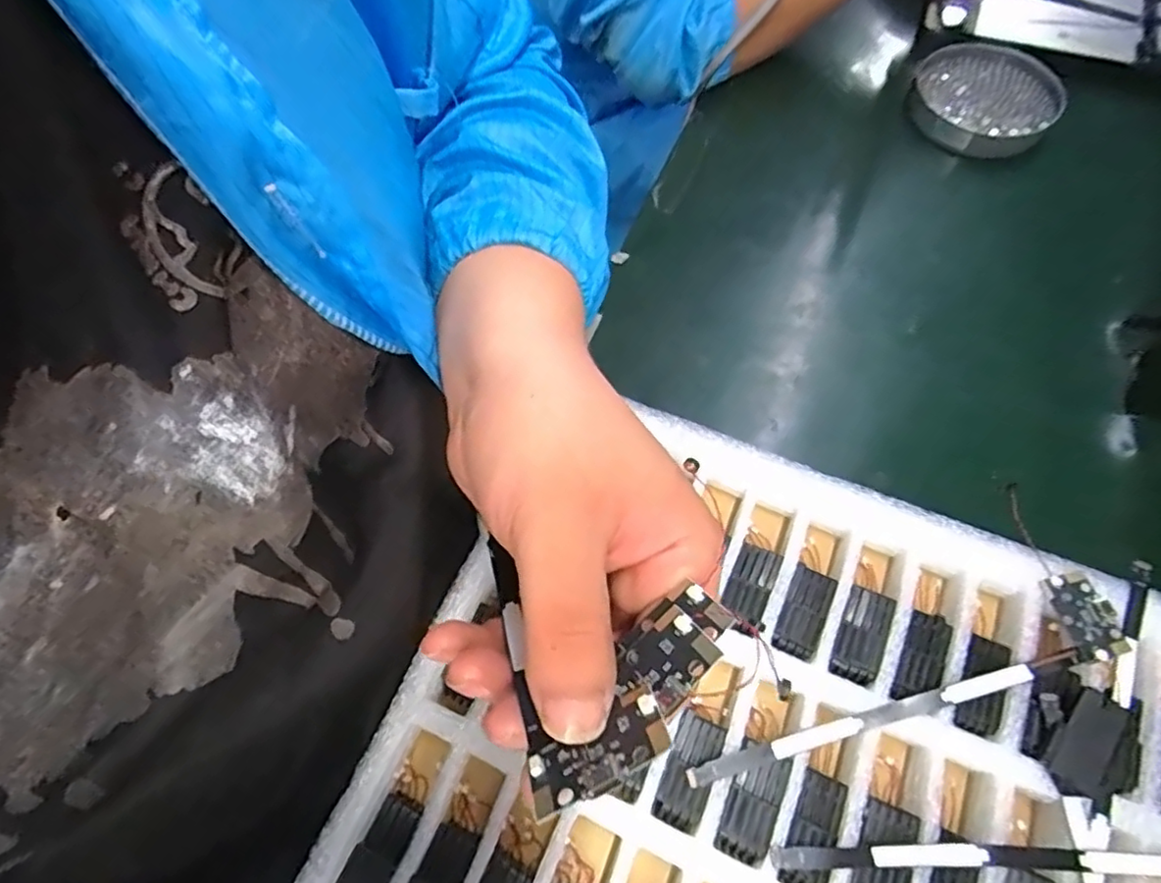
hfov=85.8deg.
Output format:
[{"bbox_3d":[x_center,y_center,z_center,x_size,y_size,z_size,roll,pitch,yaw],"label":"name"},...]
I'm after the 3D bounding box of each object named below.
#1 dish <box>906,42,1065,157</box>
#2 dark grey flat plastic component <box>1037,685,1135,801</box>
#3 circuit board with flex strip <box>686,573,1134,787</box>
[{"bbox_3d":[0.339,-0.292,0.525,0.112,0.025,0.120,-1,65,2],"label":"dish"},{"bbox_3d":[0.196,0.117,0.243,0.019,0.008,0.041,40,72,18],"label":"dark grey flat plastic component"},{"bbox_3d":[0.132,0.100,0.254,0.190,0.008,0.033,-18,65,-6],"label":"circuit board with flex strip"}]

